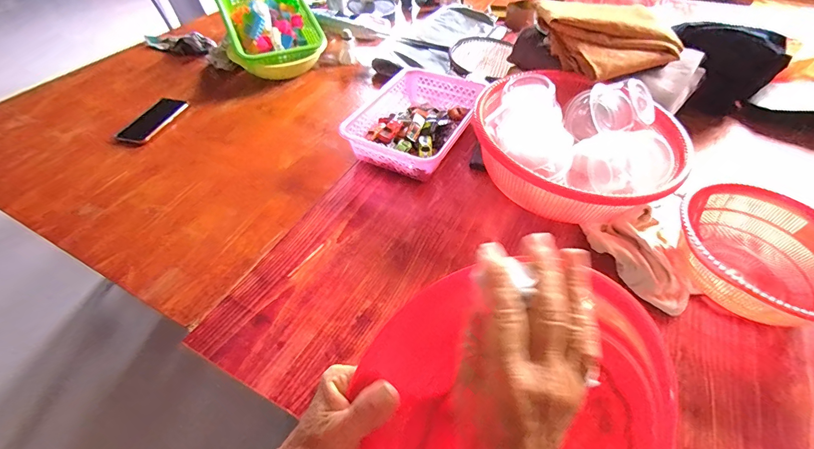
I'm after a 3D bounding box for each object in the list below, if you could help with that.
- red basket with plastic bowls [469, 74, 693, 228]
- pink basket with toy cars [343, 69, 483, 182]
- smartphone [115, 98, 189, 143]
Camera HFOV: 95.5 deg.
[{"bbox_3d":[0.281,-0.133,0.645,0.334,0.160,0.290,30,56,25],"label":"red basket with plastic bowls"},{"bbox_3d":[0.026,-0.221,0.785,0.210,0.074,0.300,20,52,18],"label":"pink basket with toy cars"},{"bbox_3d":[-0.590,-0.242,0.860,0.086,0.015,0.155,7,50,8],"label":"smartphone"}]

